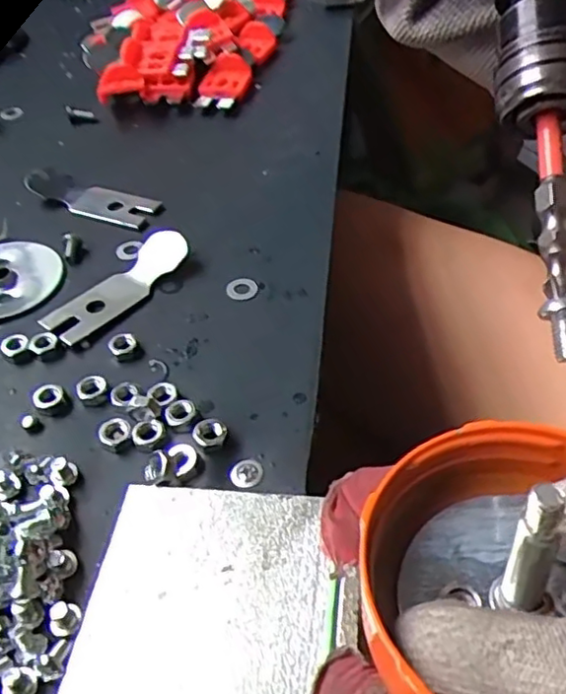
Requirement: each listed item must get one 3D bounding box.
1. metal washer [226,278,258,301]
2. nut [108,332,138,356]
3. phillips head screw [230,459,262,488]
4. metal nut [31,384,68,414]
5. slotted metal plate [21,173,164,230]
[{"bbox_3d":[-0.016,-0.022,0.249,0.012,0.004,0.011,1,57,-2],"label":"metal washer"},{"bbox_3d":[-0.056,-0.001,0.227,0.009,0.004,0.009,-2,48,2],"label":"nut"},{"bbox_3d":[-0.011,0.037,0.191,0.010,0.004,0.009,-19,50,-14],"label":"phillips head screw"},{"bbox_3d":[-0.076,0.017,0.211,0.010,0.005,0.011,-19,50,-14],"label":"metal nut"},{"bbox_3d":[-0.087,-0.069,0.292,0.061,0.007,0.019,16,51,17],"label":"slotted metal plate"}]

